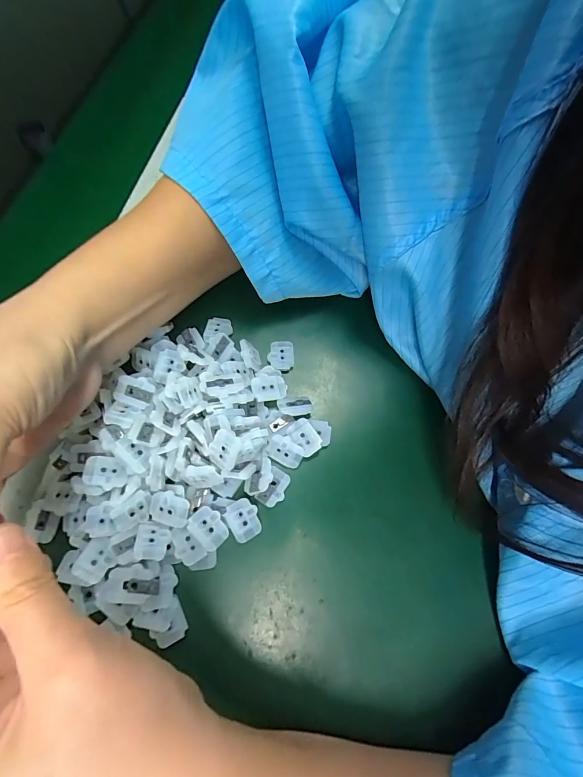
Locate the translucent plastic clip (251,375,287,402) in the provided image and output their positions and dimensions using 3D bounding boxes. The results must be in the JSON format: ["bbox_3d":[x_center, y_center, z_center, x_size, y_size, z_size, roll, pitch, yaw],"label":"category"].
[{"bbox_3d":[-0.014,-0.001,0.231,0.021,0.004,0.016,-9,69,-6],"label":"translucent plastic clip"}]

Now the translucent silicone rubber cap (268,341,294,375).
[{"bbox_3d":[-0.007,-0.021,0.249,0.017,0.005,0.022,-1,69,-2],"label":"translucent silicone rubber cap"}]

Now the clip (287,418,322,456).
[{"bbox_3d":[0.008,0.029,0.224,0.014,0.004,0.022,-31,73,-13],"label":"clip"}]

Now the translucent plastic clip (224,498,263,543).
[{"bbox_3d":[-0.027,0.073,0.206,0.017,0.005,0.021,-29,73,-12],"label":"translucent plastic clip"}]

